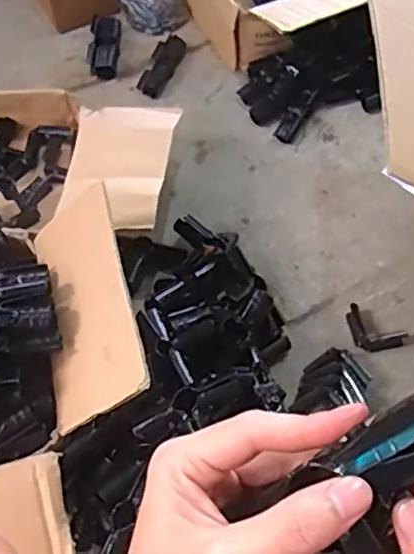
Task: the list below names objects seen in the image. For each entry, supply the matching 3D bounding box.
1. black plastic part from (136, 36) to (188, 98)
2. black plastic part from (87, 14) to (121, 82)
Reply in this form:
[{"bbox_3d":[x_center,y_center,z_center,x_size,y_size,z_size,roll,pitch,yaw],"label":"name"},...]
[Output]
[{"bbox_3d":[-0.083,-0.390,1.137,0.054,0.023,0.147,19,63,12],"label":"black plastic part"},{"bbox_3d":[-0.193,-0.433,1.158,0.058,0.034,0.140,-2,61,1],"label":"black plastic part"}]

